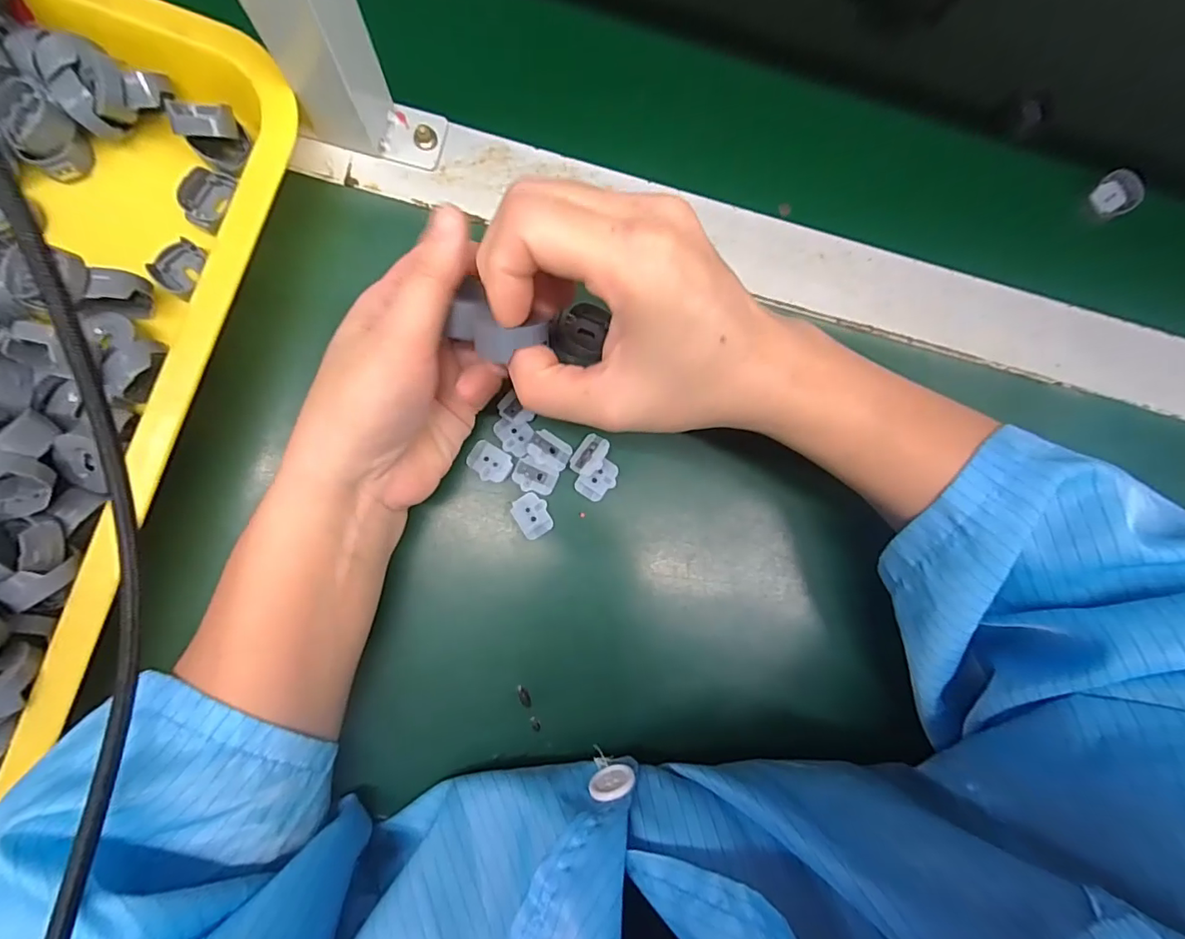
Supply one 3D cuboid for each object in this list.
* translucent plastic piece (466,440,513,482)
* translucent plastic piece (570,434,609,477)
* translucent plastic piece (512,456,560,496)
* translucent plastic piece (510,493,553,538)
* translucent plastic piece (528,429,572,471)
[{"bbox_3d":[-0.051,-0.004,0.257,0.021,0.004,0.017,32,83,-2],"label":"translucent plastic piece"},{"bbox_3d":[-0.001,-0.007,0.260,0.014,0.009,0.021,31,83,-2],"label":"translucent plastic piece"},{"bbox_3d":[-0.029,0.004,0.258,0.022,0.005,0.015,23,84,-3],"label":"translucent plastic piece"},{"bbox_3d":[-0.030,0.023,0.258,0.017,0.004,0.021,-32,89,-7],"label":"translucent plastic piece"},{"bbox_3d":[-0.021,-0.010,0.260,0.020,0.007,0.015,28,84,-3],"label":"translucent plastic piece"}]

